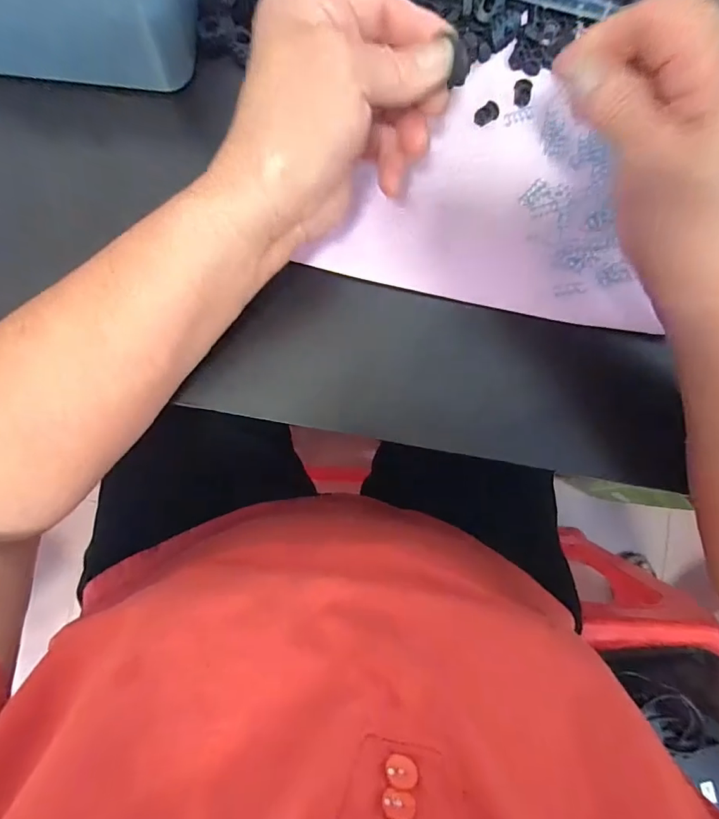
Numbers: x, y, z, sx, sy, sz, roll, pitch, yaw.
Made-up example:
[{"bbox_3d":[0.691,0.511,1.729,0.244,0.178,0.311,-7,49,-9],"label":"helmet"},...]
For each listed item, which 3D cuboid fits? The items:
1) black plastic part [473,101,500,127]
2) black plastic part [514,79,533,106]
[{"bbox_3d":[0.078,-0.181,0.293,0.017,0.006,0.009,-30,87,-6],"label":"black plastic part"},{"bbox_3d":[0.101,-0.196,0.296,0.010,0.004,0.014,8,84,-3],"label":"black plastic part"}]

